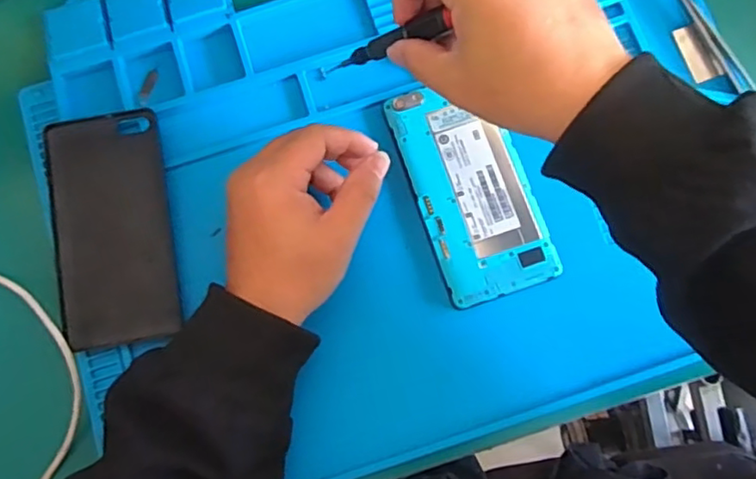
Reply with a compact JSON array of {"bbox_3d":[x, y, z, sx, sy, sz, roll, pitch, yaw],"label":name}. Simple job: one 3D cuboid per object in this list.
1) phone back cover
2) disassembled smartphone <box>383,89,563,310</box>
[{"bbox_3d":[-0.165,-0.008,0.374,0.071,0.007,0.142,-12,80,-1],"label":"phone back cover"},{"bbox_3d":[0.058,-0.032,0.378,0.069,0.009,0.137,-19,80,-3],"label":"disassembled smartphone"}]

